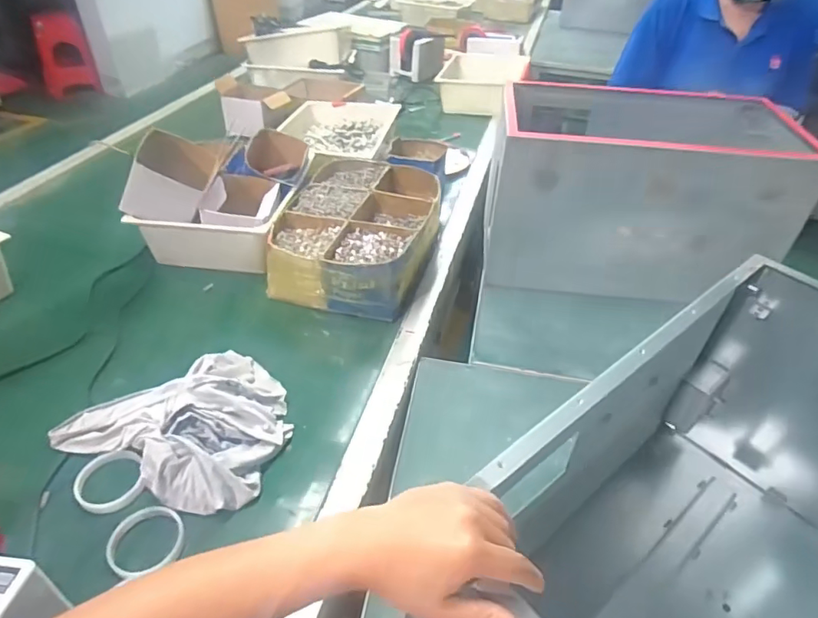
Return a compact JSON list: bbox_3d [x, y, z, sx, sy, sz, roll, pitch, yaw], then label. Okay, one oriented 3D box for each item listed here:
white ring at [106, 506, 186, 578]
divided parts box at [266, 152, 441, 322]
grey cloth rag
[{"bbox_3d":[-0.313,0.273,0.634,0.083,0.014,0.077,-2,40,-6],"label":"white ring"},{"bbox_3d":[-0.096,-0.162,1.091,0.298,0.110,0.415,7,40,5],"label":"divided parts box"},{"bbox_3d":[-0.308,0.140,0.761,0.303,0.105,0.248,19,43,19],"label":"grey cloth rag"}]

